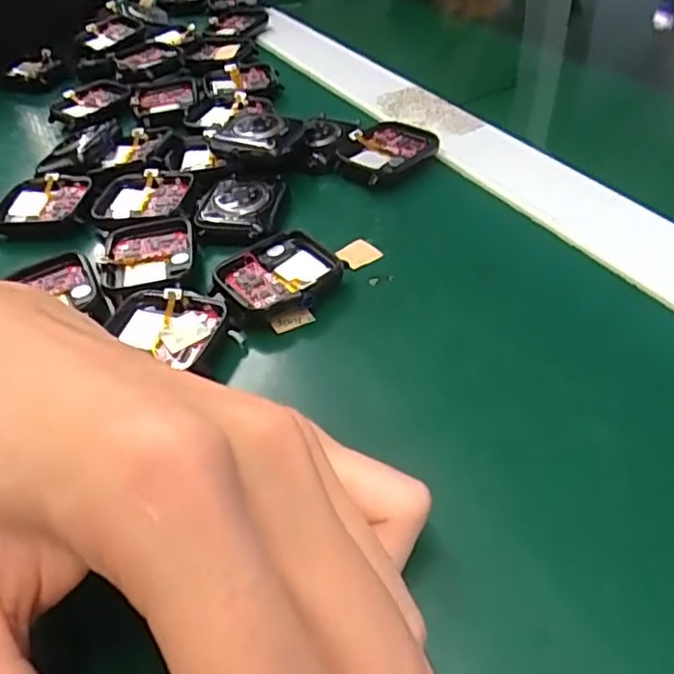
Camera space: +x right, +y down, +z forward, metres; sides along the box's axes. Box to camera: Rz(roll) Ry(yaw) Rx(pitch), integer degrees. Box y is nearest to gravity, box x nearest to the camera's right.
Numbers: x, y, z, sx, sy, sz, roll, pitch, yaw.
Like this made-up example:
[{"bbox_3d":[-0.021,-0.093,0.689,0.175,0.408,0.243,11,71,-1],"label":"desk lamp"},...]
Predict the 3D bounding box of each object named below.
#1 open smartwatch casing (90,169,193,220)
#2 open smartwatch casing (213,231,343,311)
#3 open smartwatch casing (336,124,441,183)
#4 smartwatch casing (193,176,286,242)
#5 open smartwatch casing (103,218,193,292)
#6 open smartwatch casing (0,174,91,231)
[{"bbox_3d":[-0.088,-0.063,0.288,0.043,0.011,0.036,-3,43,5],"label":"open smartwatch casing"},{"bbox_3d":[-0.021,-0.023,0.241,0.042,0.010,0.040,-26,46,-18],"label":"open smartwatch casing"},{"bbox_3d":[0.023,-0.087,0.302,0.043,0.012,0.035,-36,50,-27],"label":"open smartwatch casing"},{"bbox_3d":[-0.043,-0.058,0.280,0.034,0.006,0.044,2,44,10],"label":"smartwatch casing"},{"bbox_3d":[-0.077,-0.036,0.261,0.036,0.009,0.037,-10,43,-2],"label":"open smartwatch casing"},{"bbox_3d":[-0.139,-0.063,0.297,0.045,0.007,0.035,-5,43,2],"label":"open smartwatch casing"}]

